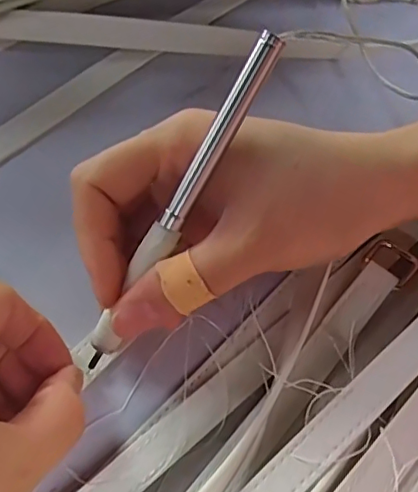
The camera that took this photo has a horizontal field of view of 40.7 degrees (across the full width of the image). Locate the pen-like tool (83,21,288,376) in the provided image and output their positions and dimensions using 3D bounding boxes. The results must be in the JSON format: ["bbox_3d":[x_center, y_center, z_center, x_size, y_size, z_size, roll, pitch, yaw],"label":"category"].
[{"bbox_3d":[-0.011,-0.012,0.195,0.009,0.008,0.128,34,103,15],"label":"pen-like tool"}]

